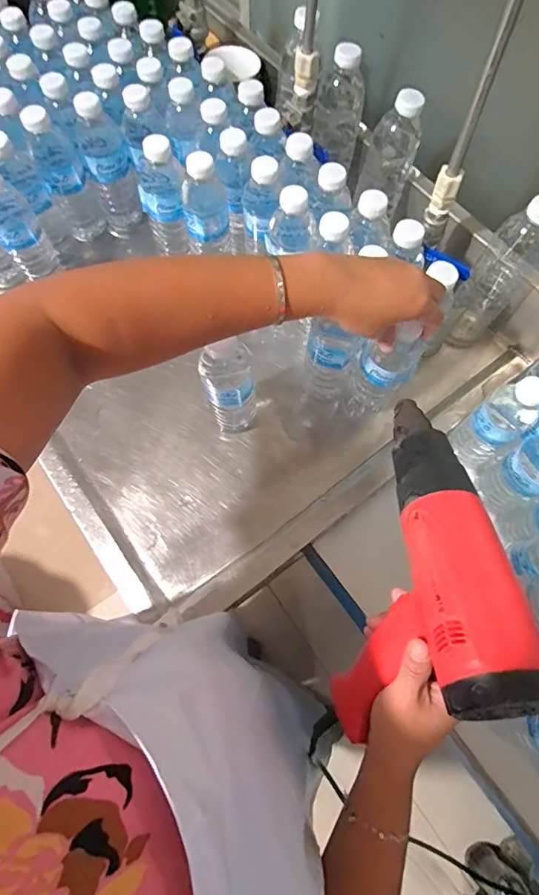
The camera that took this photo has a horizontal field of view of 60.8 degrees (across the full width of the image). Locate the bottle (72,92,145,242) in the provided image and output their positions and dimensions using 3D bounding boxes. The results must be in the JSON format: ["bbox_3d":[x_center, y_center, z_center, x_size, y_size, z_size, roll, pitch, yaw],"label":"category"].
[{"bbox_3d":[-0.224,-0.388,0.639,0.060,0.167,0.062,-26,72,-13],"label":"bottle"}]

